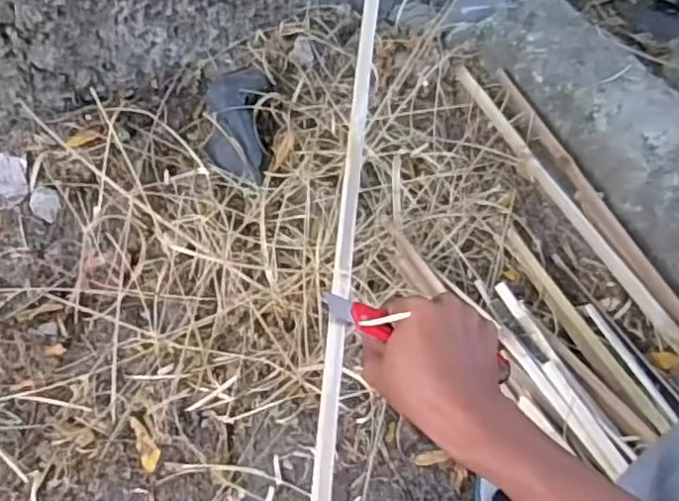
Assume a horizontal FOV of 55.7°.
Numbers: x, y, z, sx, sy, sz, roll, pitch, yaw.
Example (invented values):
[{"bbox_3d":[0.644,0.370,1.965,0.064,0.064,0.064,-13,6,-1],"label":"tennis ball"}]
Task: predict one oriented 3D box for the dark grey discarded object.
[{"bbox_3d":[-0.162,-0.204,0.981,0.095,0.077,0.175,0,58,2],"label":"dark grey discarded object"}]

